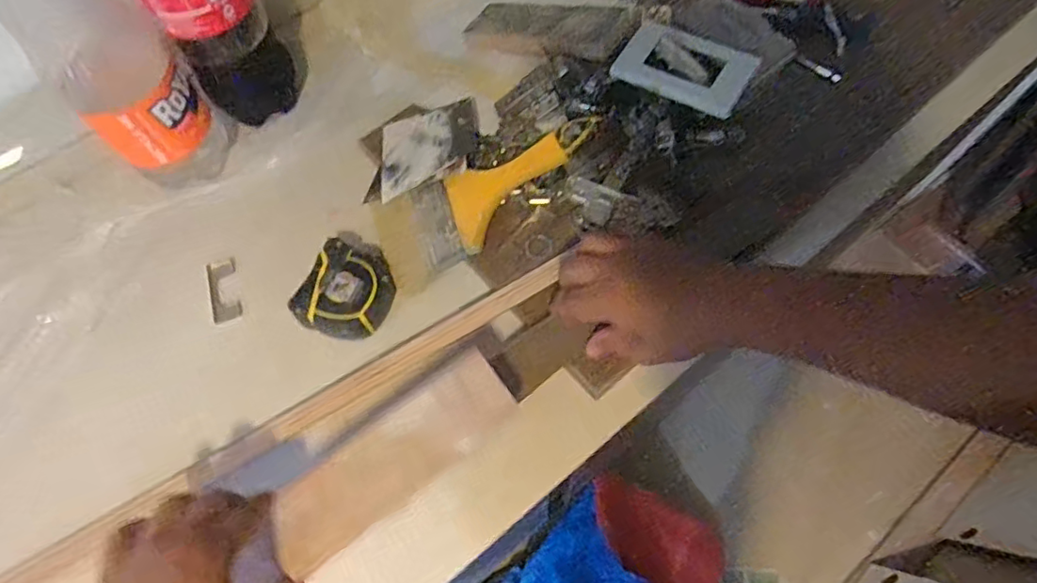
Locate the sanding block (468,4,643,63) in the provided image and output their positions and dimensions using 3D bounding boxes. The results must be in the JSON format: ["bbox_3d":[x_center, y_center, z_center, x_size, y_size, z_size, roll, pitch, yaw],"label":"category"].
[{"bbox_3d":[0.025,-0.269,0.595,0.182,0.023,0.061,20,67,26],"label":"sanding block"}]

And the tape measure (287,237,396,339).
[{"bbox_3d":[-0.151,0.000,0.517,0.077,0.036,0.087,17,67,10],"label":"tape measure"}]

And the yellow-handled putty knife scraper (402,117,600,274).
[{"bbox_3d":[-0.016,-0.094,0.504,0.179,0.020,0.074,-32,65,17],"label":"yellow-handled putty knife scraper"}]

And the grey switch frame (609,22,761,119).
[{"bbox_3d":[0.157,-0.213,0.552,0.120,0.010,0.071,28,86,16],"label":"grey switch frame"}]

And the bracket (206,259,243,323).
[{"bbox_3d":[-0.276,-0.001,0.548,0.027,0.009,0.060,-17,66,-6],"label":"bracket"}]

